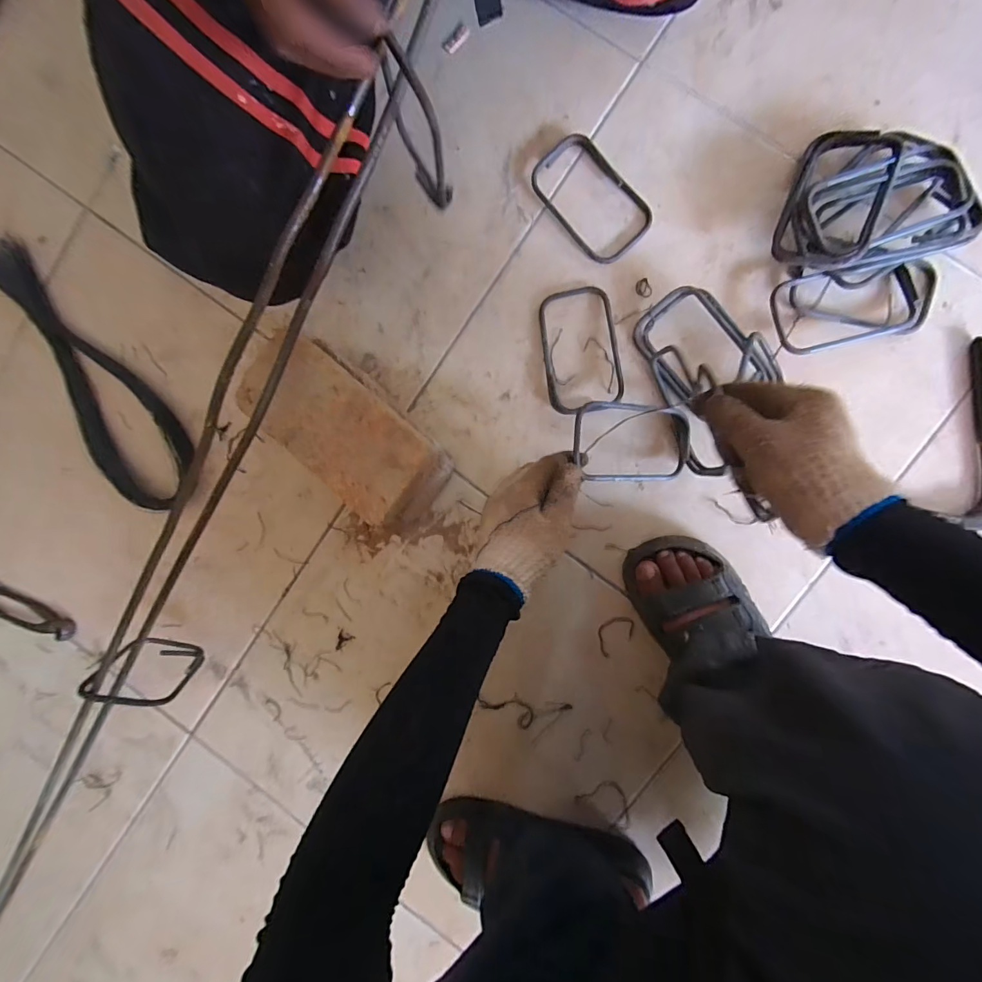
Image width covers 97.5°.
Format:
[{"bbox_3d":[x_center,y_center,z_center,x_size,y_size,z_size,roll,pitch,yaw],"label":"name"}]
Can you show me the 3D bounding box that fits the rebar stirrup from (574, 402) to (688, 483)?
[{"bbox_3d":[0.156,-0.050,0.458,0.150,0.017,0.082,-1,97,-21],"label":"rebar stirrup"}]

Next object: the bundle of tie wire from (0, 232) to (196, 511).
[{"bbox_3d":[-0.538,-0.159,0.562,0.134,0.030,0.397,-40,88,6],"label":"bundle of tie wire"}]

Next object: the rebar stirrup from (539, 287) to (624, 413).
[{"bbox_3d":[0.103,-0.164,0.498,0.083,0.012,0.141,-8,92,6],"label":"rebar stirrup"}]

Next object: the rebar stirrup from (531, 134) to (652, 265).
[{"bbox_3d":[0.112,-0.335,0.494,0.083,0.008,0.144,-42,88,6],"label":"rebar stirrup"}]

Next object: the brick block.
[{"bbox_3d":[-0.147,-0.060,0.484,0.207,0.104,0.103,42,96,3],"label":"brick block"}]

